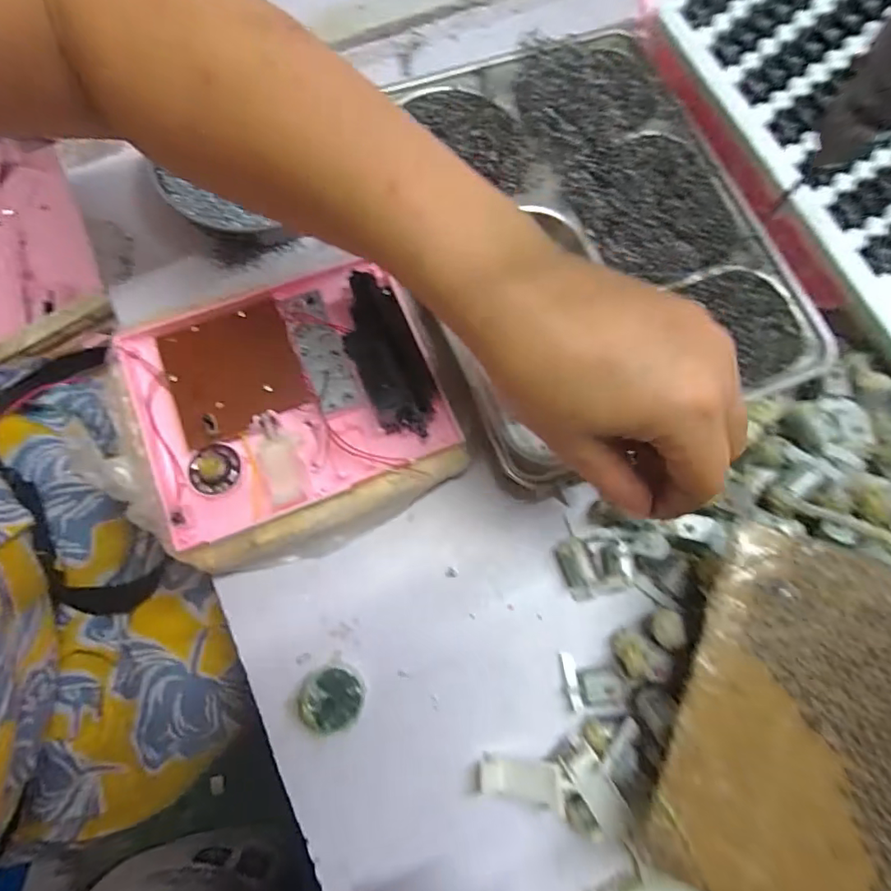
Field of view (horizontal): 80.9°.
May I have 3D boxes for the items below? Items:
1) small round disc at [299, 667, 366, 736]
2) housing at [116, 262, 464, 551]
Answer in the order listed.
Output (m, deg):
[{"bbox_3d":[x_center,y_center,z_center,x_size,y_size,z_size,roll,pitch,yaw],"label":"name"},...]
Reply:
[{"bbox_3d":[-0.062,0.139,0.287,0.037,0.017,0.032,-22,77,-6],"label":"small round disc"},{"bbox_3d":[-0.089,-0.026,0.309,0.162,0.052,0.126,-21,77,-6],"label":"housing"}]

